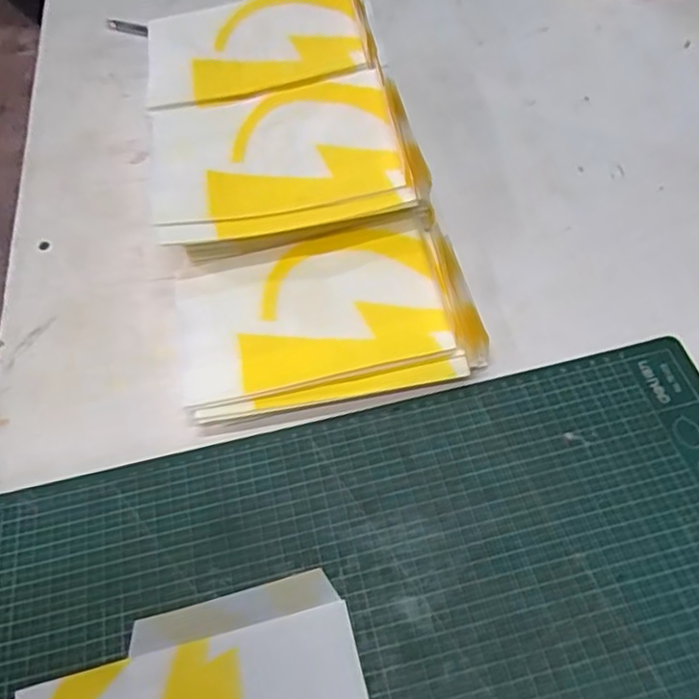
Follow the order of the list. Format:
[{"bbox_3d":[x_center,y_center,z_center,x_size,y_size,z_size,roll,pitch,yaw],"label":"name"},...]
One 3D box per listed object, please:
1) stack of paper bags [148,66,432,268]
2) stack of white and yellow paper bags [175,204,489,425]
[{"bbox_3d":[-0.049,-0.130,0.485,0.185,0.072,0.128,-9,55,-3],"label":"stack of paper bags"},{"bbox_3d":[-0.016,-0.022,0.434,0.195,0.033,0.120,-11,55,-4],"label":"stack of white and yellow paper bags"}]

